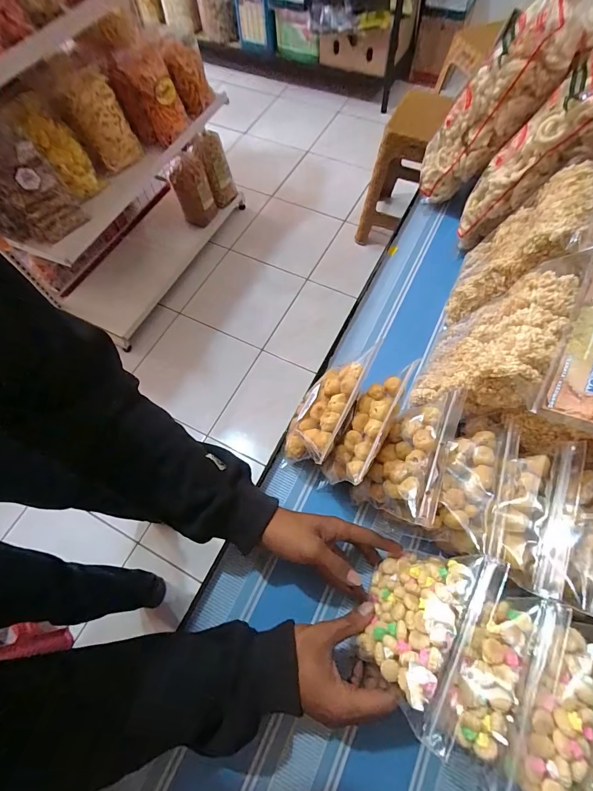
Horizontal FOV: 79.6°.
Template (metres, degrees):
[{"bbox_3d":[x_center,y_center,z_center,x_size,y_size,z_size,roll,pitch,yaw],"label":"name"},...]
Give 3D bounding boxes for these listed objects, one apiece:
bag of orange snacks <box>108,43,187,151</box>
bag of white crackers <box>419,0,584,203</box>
[{"bbox_3d":[-0.480,-0.971,1.171,0.118,0.239,0.162,38,72,17],"label":"bag of orange snacks"},{"bbox_3d":[0.299,-0.442,0.554,0.092,0.293,0.074,16,66,-13],"label":"bag of white crackers"}]

